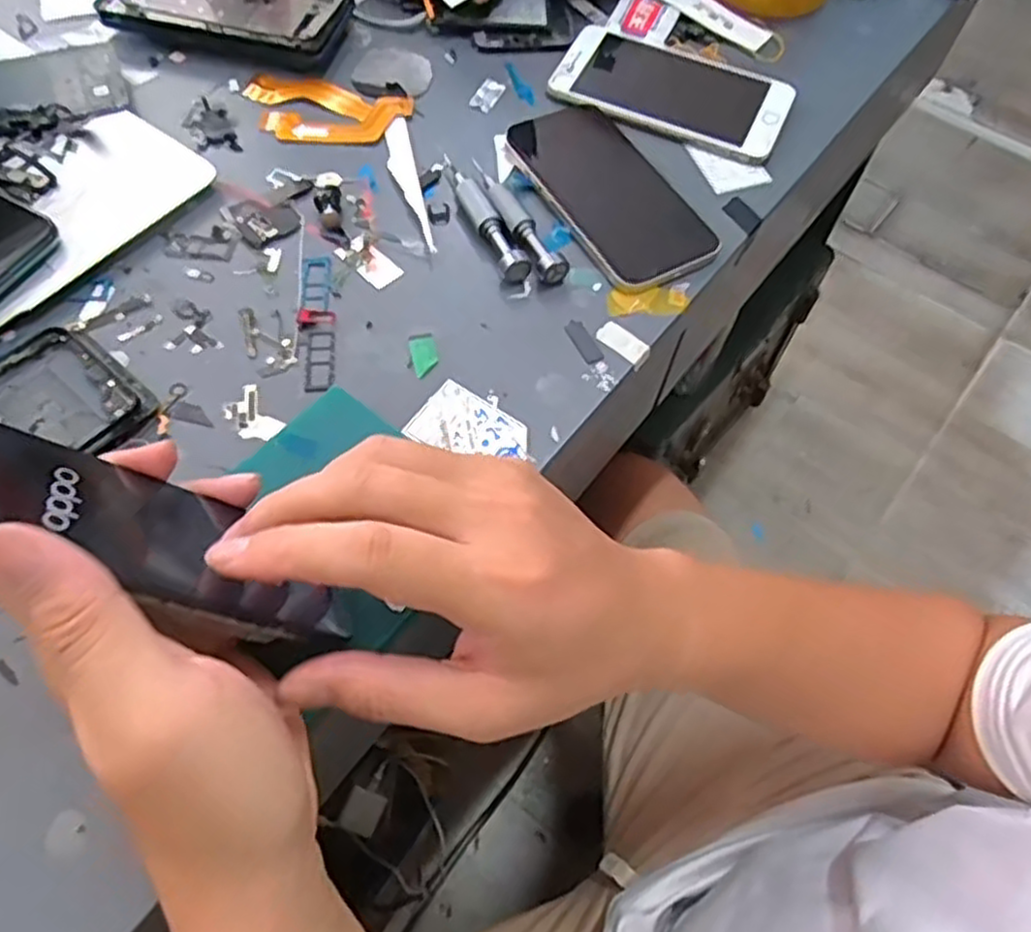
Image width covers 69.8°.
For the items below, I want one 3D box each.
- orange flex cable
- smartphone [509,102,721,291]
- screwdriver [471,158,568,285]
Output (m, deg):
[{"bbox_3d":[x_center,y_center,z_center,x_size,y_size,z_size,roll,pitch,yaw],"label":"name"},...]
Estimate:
[{"bbox_3d":[-0.127,-0.230,0.482,0.110,0.005,0.055,11,60,4],"label":"orange flex cable"},{"bbox_3d":[0.055,-0.169,0.451,0.073,0.008,0.153,-27,65,-17],"label":"smartphone"},{"bbox_3d":[-0.002,-0.146,0.434,0.015,0.012,0.105,-24,64,-16],"label":"screwdriver"}]

